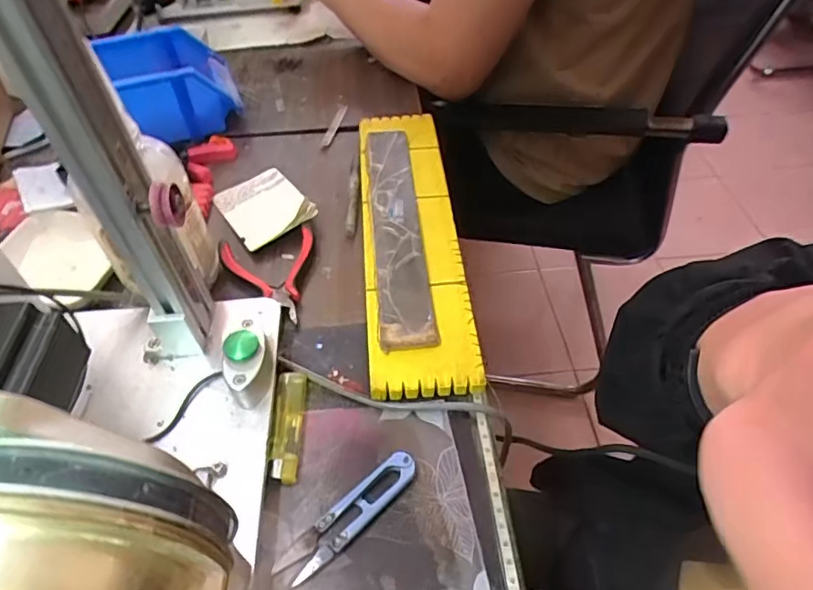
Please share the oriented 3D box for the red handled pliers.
[{"bbox_3d":[-0.122,-0.022,0.461,0.075,0.011,0.094,1,48,3],"label":"red handled pliers"}]

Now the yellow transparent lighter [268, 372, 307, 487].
[{"bbox_3d":[-0.080,0.087,0.373,0.019,0.008,0.079,-3,48,0],"label":"yellow transparent lighter"}]

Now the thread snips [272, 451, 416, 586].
[{"bbox_3d":[-0.033,0.131,0.334,0.097,0.011,0.021,-36,56,-26],"label":"thread snips"}]

